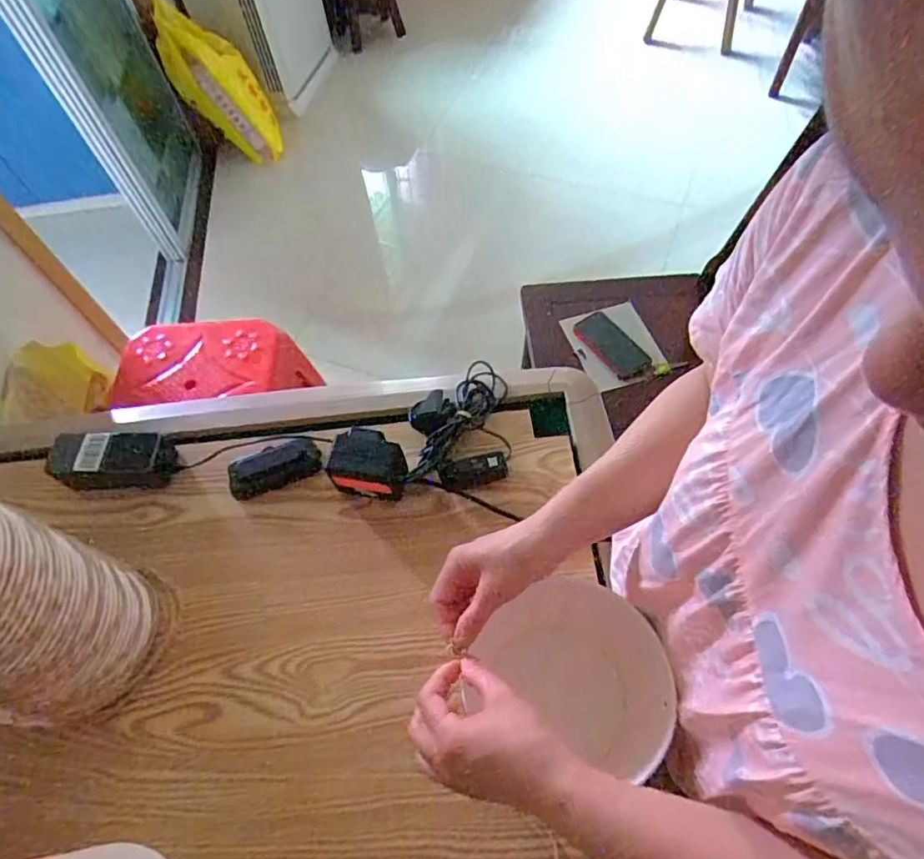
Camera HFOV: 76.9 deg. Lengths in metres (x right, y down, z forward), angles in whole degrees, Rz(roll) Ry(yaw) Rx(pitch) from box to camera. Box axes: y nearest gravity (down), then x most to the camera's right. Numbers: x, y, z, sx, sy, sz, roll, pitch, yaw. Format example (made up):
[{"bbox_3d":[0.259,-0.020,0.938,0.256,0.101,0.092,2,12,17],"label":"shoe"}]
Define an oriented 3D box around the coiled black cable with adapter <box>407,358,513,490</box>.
[{"bbox_3d":[-0.003,-0.016,0.700,0.113,0.053,0.177,-2,60,3],"label":"coiled black cable with adapter"}]

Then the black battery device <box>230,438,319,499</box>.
[{"bbox_3d":[-0.226,0.044,0.698,0.112,0.030,0.045,-20,60,-7],"label":"black battery device"}]

